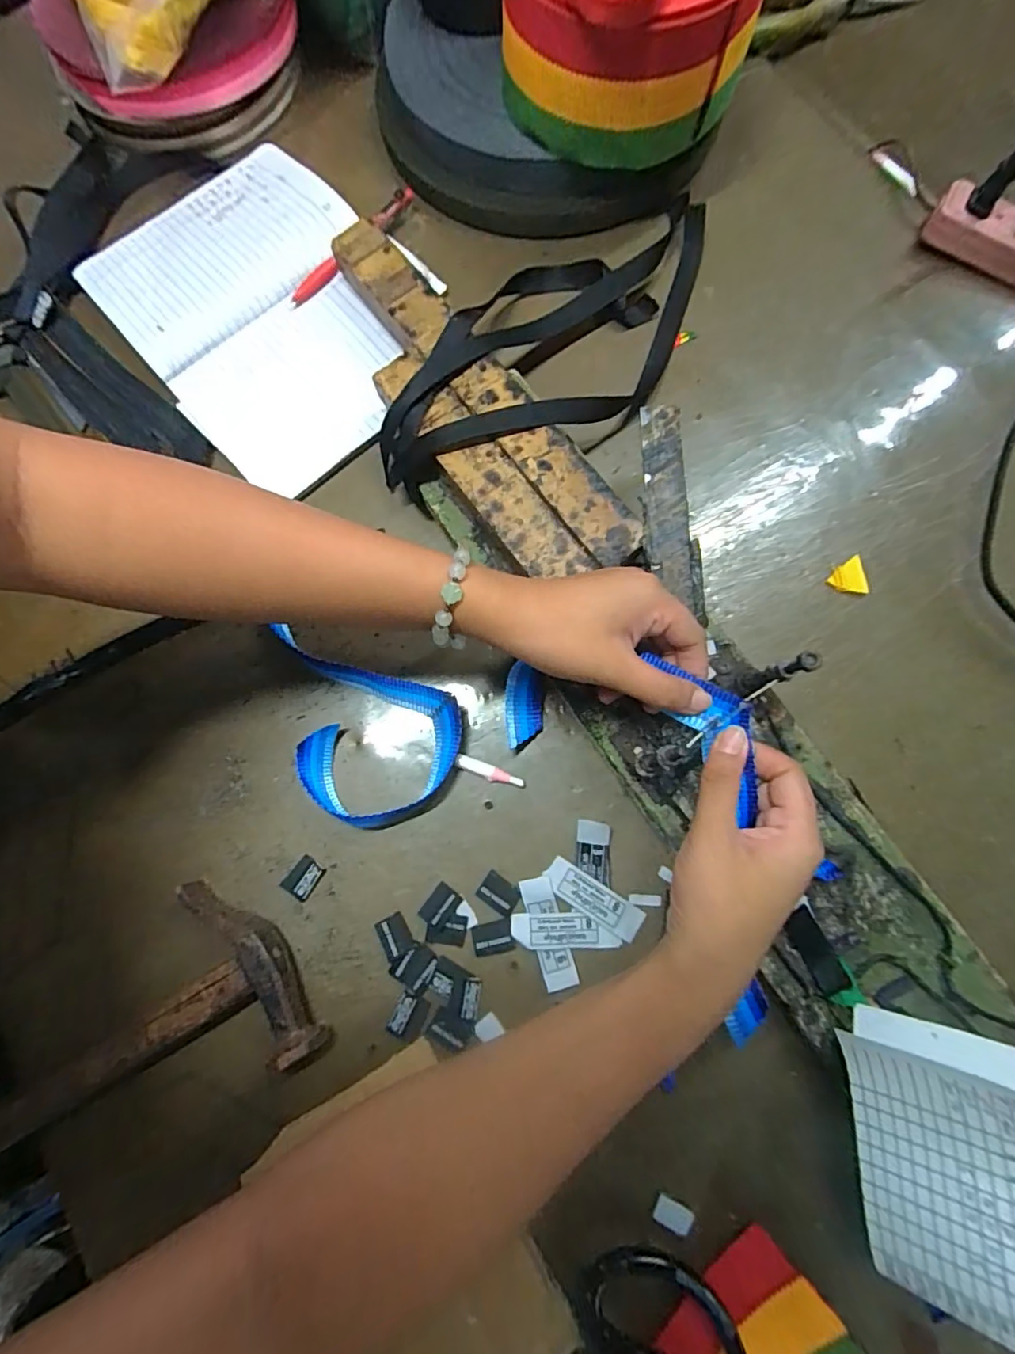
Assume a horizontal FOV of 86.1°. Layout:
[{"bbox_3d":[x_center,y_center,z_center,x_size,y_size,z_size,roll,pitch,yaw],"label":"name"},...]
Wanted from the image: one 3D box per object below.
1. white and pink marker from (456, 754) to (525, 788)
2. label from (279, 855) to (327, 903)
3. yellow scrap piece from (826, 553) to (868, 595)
[{"bbox_3d":[-0.011,0.062,0.350,0.045,0.008,0.010,22,80,6],"label":"white and pink marker"},{"bbox_3d":[-0.129,0.128,0.345,0.019,0.004,0.024,34,81,8],"label":"label"},{"bbox_3d":[0.228,-0.068,0.364,0.023,0.004,0.026,-5,78,0],"label":"yellow scrap piece"}]

